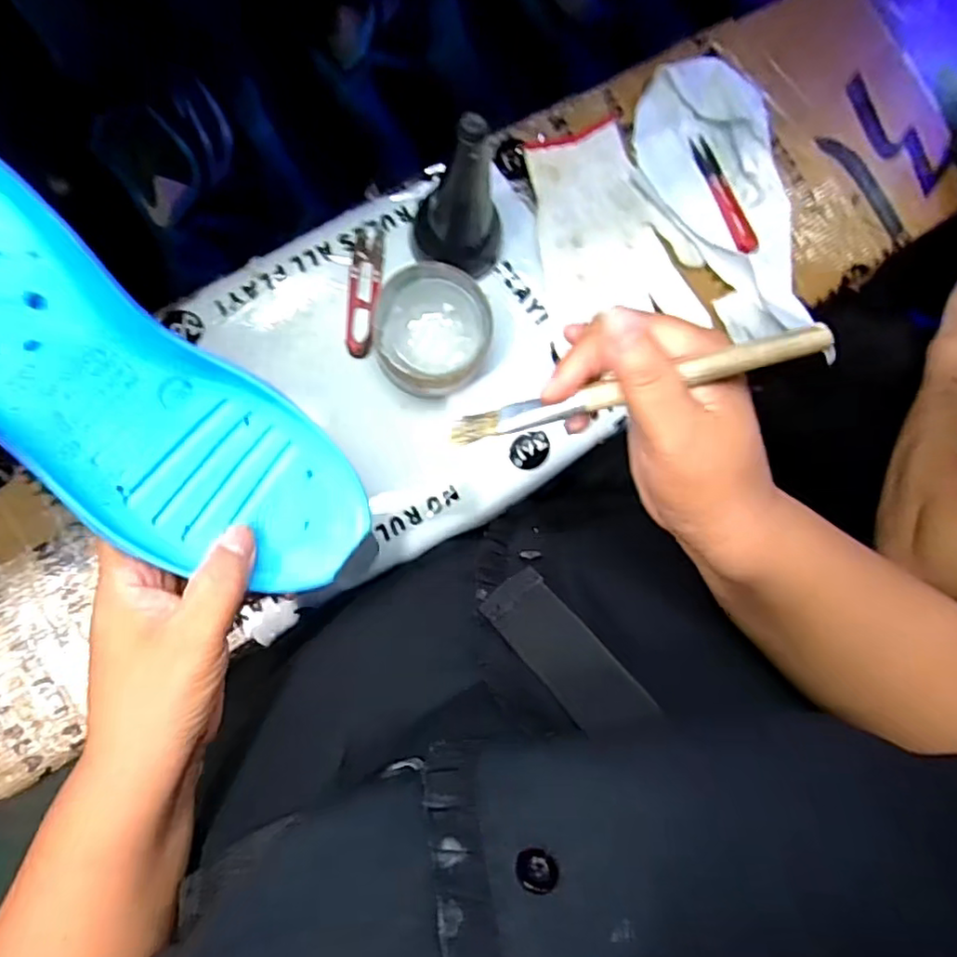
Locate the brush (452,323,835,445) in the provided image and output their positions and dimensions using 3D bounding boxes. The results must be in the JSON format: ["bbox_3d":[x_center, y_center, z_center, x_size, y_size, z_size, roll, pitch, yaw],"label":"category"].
[{"bbox_3d":[0.059,-0.036,0.257,0.154,0.007,0.013,-12,86,23],"label":"brush"}]

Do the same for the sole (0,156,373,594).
[{"bbox_3d":[-0.151,-0.034,0.254,0.087,0.022,0.250,-51,124,-9],"label":"sole"}]

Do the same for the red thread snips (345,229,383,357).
[{"bbox_3d":[-0.085,-0.138,0.459,0.022,0.004,0.095,6,85,-7],"label":"red thread snips"}]

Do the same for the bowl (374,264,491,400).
[{"bbox_3d":[-0.034,-0.104,0.450,0.078,0.053,0.084,1,85,-8],"label":"bowl"}]

